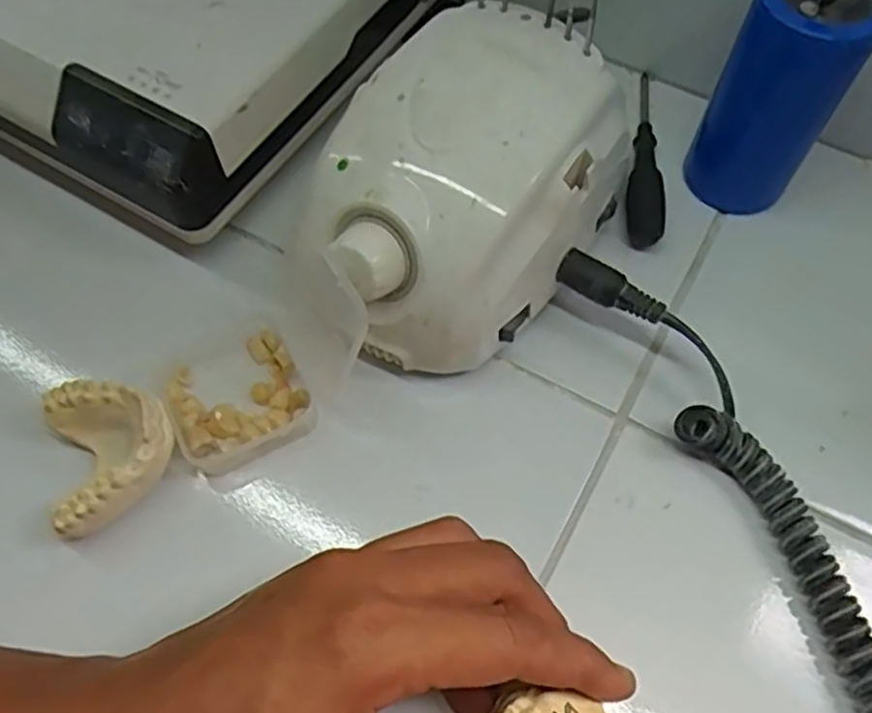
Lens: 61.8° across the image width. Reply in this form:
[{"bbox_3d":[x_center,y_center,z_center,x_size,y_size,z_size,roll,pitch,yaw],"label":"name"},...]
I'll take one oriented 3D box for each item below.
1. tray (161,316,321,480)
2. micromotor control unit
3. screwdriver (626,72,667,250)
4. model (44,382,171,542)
[{"bbox_3d":[-0.083,0.015,0.303,0.054,0.014,0.058,-28,66,-13],"label":"tray"},{"bbox_3d":[0.010,-0.066,0.307,0.100,0.080,0.141,35,68,16],"label":"micromotor control unit"},{"bbox_3d":[0.102,-0.103,0.363,0.017,0.013,0.112,4,63,2],"label":"screwdriver"},{"bbox_3d":[-0.125,0.036,0.282,0.045,0.025,0.053,-18,64,-9],"label":"model"}]

